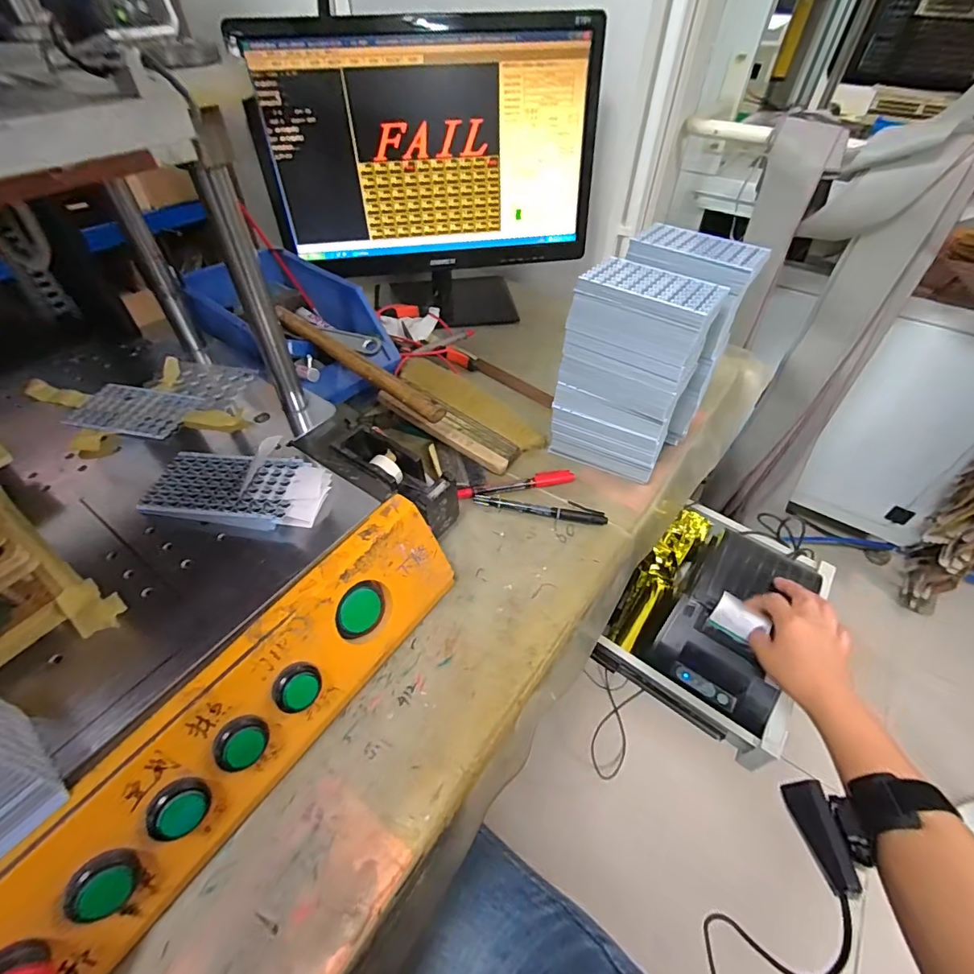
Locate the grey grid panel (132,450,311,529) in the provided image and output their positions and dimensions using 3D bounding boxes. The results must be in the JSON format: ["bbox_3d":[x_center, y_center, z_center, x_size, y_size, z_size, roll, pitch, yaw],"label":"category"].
[{"bbox_3d":[-0.215,-0.002,0.383,0.116,0.013,0.068,8,49,5],"label":"grey grid panel"}]

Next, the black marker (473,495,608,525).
[{"bbox_3d":[0.056,0.022,0.491,0.137,0.007,0.019,9,49,6],"label":"black marker"}]

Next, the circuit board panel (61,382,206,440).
[{"bbox_3d":[-0.349,-0.077,0.461,0.109,0.004,0.066,8,49,5],"label":"circuit board panel"}]

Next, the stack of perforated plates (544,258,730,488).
[{"bbox_3d":[0.141,-0.106,0.471,0.130,0.196,0.068,23,52,18],"label":"stack of perforated plates"}]

